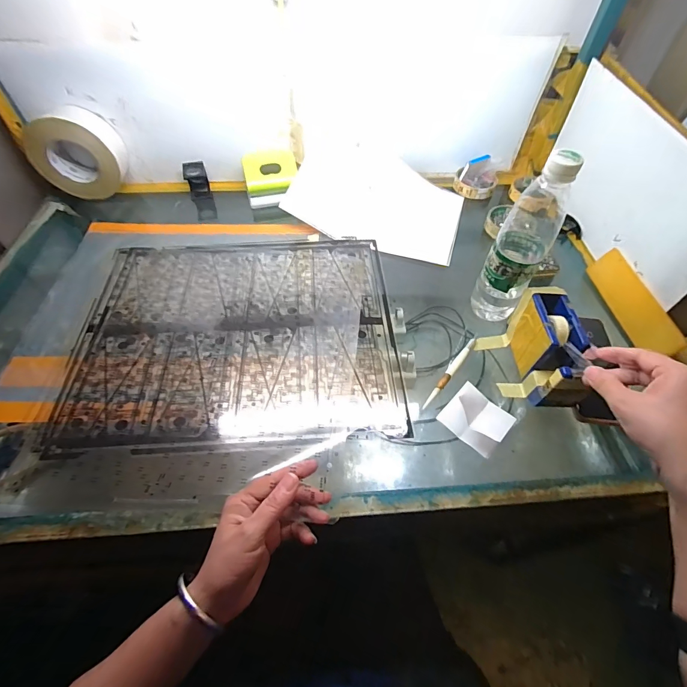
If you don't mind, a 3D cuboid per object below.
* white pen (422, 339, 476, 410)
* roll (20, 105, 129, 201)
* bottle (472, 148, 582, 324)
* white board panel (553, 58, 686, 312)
[{"bbox_3d":[0.138,0.035,0.467,0.010,0.010,0.132,32,59,21],"label":"white pen"},{"bbox_3d":[-0.460,-0.330,0.636,0.146,0.123,0.062,-21,57,-15],"label":"roll"},{"bbox_3d":[0.220,-0.118,0.452,0.060,0.230,0.064,29,58,20],"label":"bottle"},{"bbox_3d":[0.425,-0.246,0.557,0.013,0.188,0.409,-2,55,0],"label":"white board panel"}]

